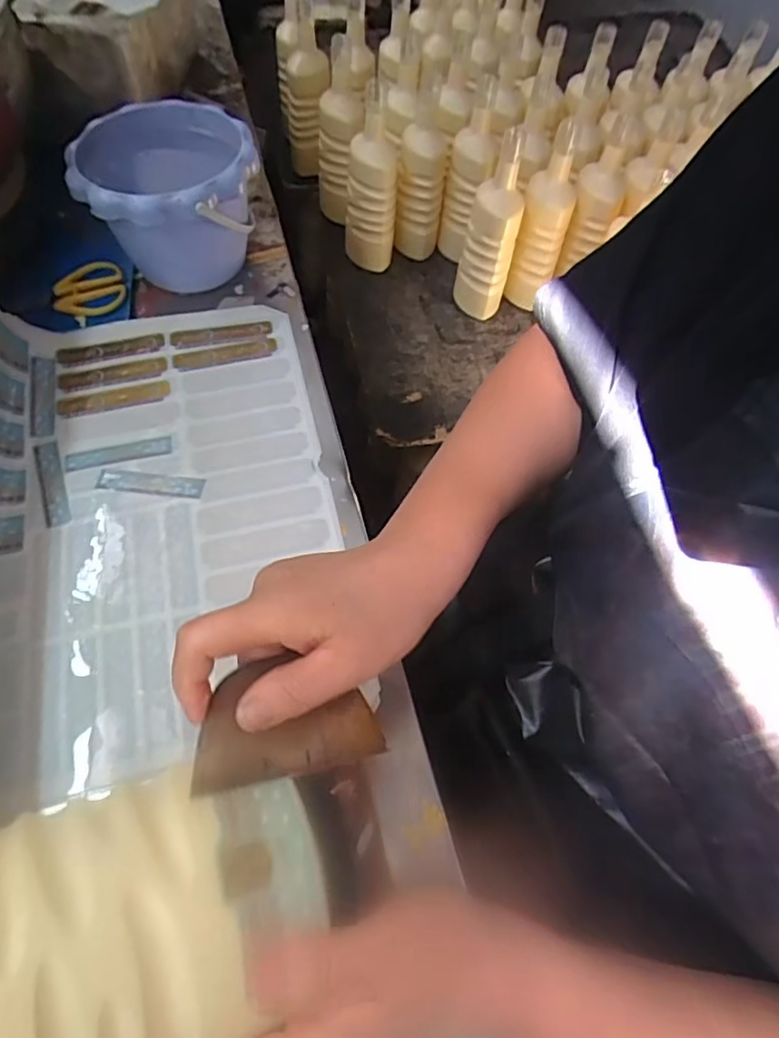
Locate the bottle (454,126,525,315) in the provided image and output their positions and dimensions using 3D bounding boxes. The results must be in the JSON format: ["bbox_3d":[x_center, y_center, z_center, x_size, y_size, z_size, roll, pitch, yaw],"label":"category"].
[{"bbox_3d":[0.140,-0.393,0.810,0.065,0.237,0.059,1,59,-4],"label":"bottle"}]

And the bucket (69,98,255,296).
[{"bbox_3d":[-0.194,-0.280,0.522,0.150,0.111,0.144,2,59,-3],"label":"bucket"}]

